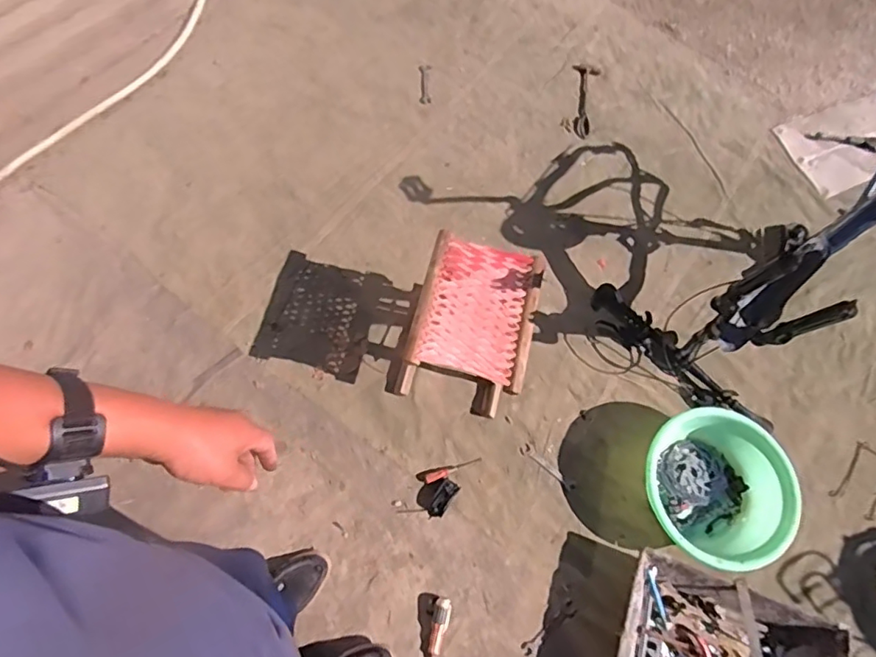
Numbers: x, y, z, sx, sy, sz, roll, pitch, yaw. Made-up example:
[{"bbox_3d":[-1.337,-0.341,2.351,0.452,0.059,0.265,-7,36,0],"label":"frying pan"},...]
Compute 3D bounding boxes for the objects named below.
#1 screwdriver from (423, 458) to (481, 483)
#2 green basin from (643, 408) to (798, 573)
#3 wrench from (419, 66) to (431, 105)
[{"bbox_3d":[0.039,0.351,1.346,0.147,0.022,0.022,-17,72,-12],"label":"screwdriver"},{"bbox_3d":[0.679,0.386,1.341,0.327,0.136,0.370,12,72,1],"label":"green basin"},{"bbox_3d":[-0.042,-0.796,1.771,0.038,0.009,0.149,2,69,-5],"label":"wrench"}]

